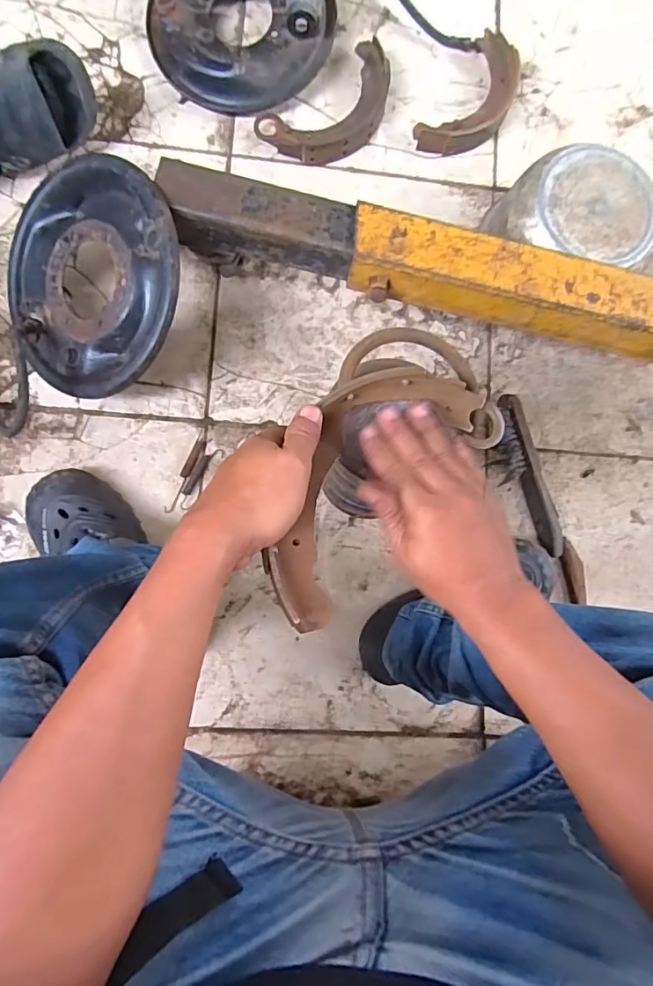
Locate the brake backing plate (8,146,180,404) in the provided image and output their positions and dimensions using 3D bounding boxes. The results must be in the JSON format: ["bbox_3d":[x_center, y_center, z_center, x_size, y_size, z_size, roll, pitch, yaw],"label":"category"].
[{"bbox_3d":[-0.279,-0.254,0.612,0.255,0.031,0.259,3,98,23],"label":"brake backing plate"}]

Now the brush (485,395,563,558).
[{"bbox_3d":[0.283,-0.022,0.731,0.051,0.043,0.232,-17,88,-6],"label":"brush"}]

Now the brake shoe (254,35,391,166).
[{"bbox_3d":[0.013,-0.562,0.752,0.215,0.034,0.116,-38,90,-6],"label":"brake shoe"}]

